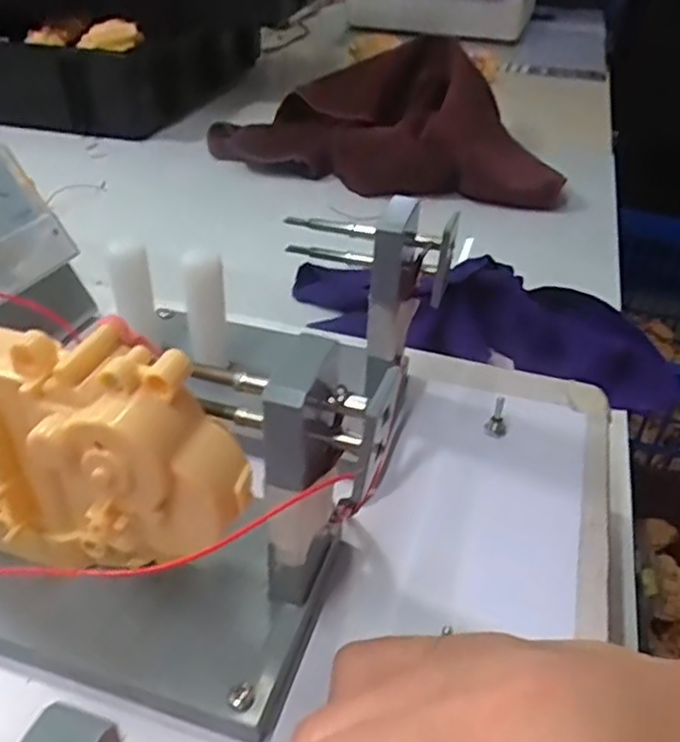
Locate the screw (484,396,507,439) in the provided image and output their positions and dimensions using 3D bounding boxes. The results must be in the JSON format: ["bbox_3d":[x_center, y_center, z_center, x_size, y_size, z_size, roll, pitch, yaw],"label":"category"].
[{"bbox_3d":[0.062,0.018,0.266,0.008,0.014,0.008,14,37,14],"label":"screw"}]

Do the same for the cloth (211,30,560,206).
[{"bbox_3d":[0.069,-0.266,0.712,0.338,0.099,0.192,16,38,18],"label":"cloth"}]

